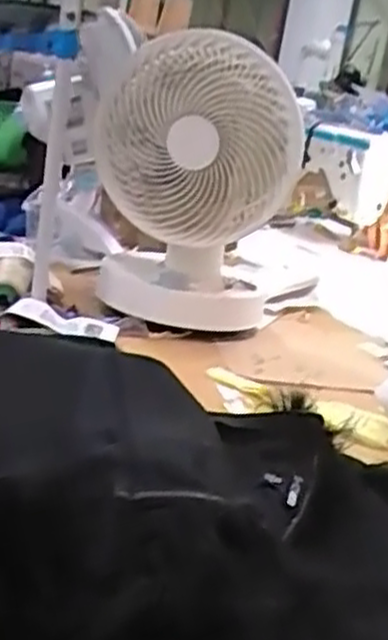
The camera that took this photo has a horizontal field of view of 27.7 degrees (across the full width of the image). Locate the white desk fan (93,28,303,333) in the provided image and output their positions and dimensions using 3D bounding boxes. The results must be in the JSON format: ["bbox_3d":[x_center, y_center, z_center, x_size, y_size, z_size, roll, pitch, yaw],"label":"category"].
[{"bbox_3d":[-0.006,-0.142,0.863,0.213,0.298,0.161,7,19,-7],"label":"white desk fan"}]

